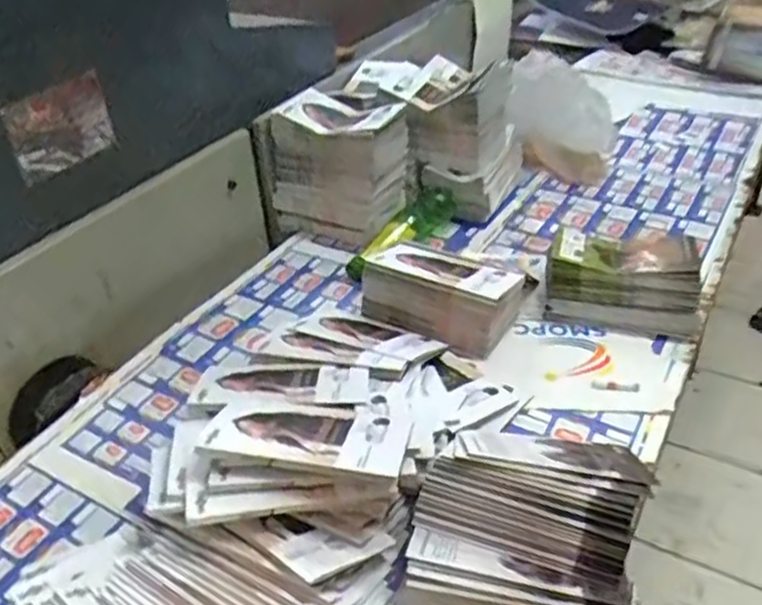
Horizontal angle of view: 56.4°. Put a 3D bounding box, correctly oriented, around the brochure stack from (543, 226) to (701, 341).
[{"bbox_3d":[0.308,-0.028,0.908,0.187,0.086,0.115,6,37,12],"label":"brochure stack"}]

